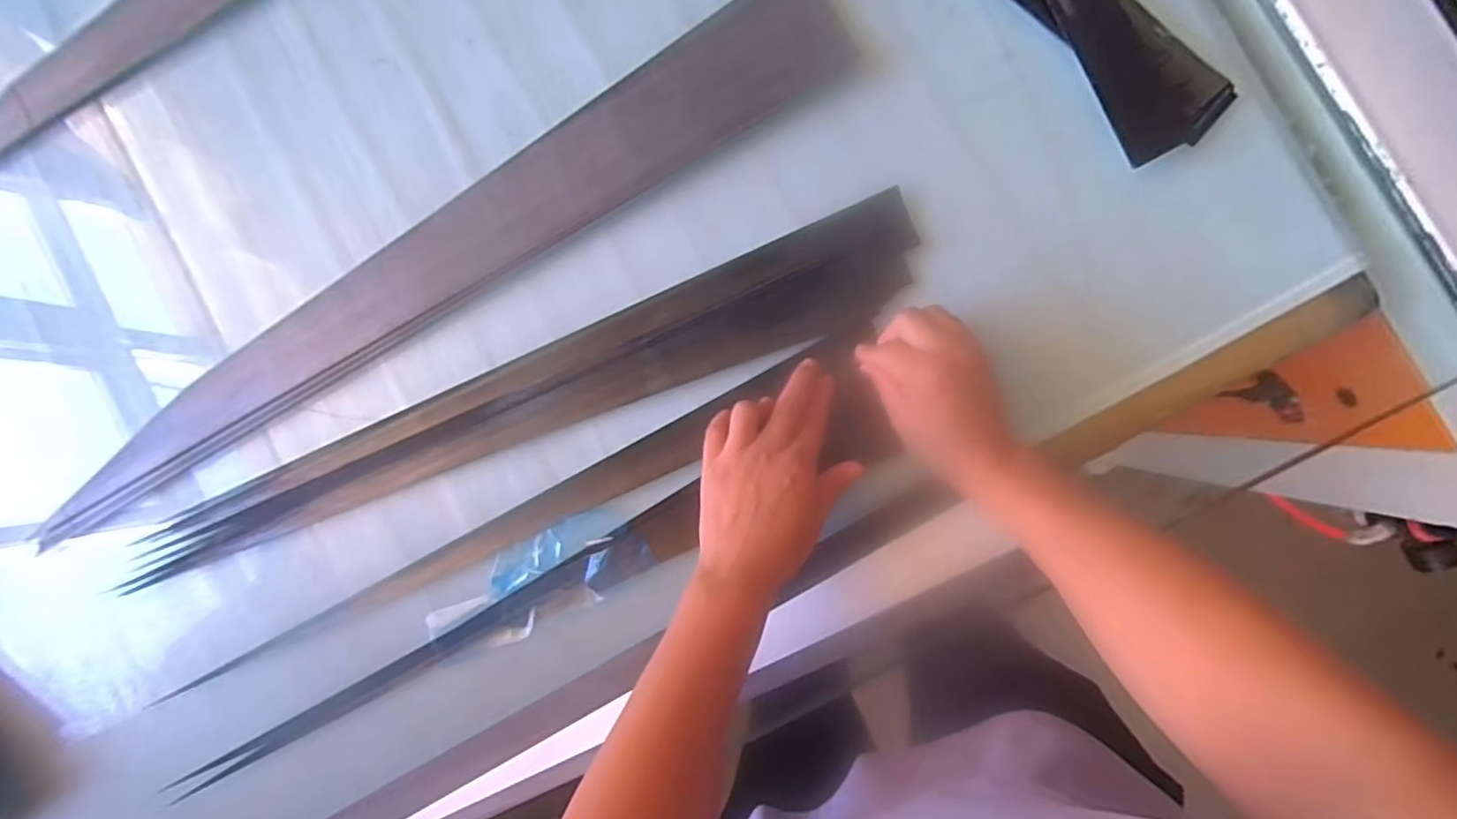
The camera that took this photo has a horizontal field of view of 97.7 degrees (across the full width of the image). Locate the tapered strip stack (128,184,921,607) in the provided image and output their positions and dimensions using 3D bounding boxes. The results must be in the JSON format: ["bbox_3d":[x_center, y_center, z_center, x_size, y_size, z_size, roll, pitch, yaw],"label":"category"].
[{"bbox_3d":[-0.186,0.004,0.521,0.691,0.014,0.078,-23,85,7],"label":"tapered strip stack"}]

